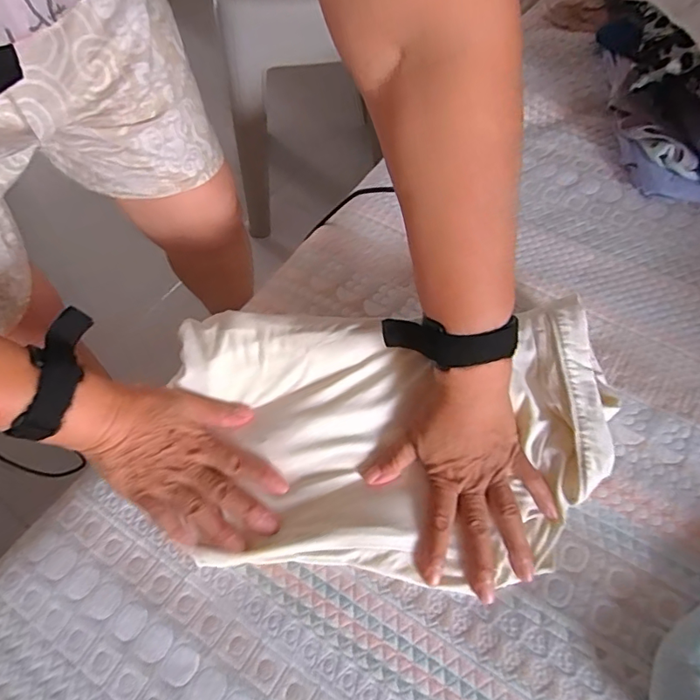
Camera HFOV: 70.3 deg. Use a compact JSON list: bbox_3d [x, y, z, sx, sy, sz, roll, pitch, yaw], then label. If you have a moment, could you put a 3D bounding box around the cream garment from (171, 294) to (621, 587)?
[{"bbox_3d":[0.027,0.065,0.386,0.326,0.060,0.185,-1,60,3],"label":"cream garment"}]

